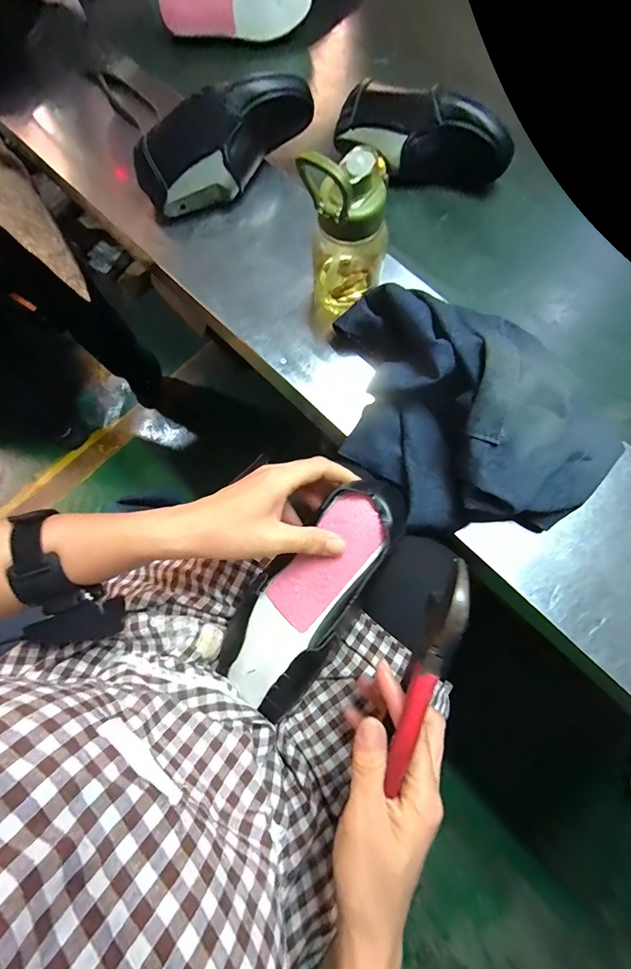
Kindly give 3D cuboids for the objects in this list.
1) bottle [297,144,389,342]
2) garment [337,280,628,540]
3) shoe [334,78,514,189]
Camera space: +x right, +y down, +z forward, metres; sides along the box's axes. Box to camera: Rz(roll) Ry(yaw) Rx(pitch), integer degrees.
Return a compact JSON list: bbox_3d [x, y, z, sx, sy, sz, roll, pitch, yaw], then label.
[{"bbox_3d":[0.039,-0.273,0.437,0.102,0.208,0.076,-17,77,-3],"label":"bottle"},{"bbox_3d":[0.186,-0.094,0.429,0.317,0.103,0.275,1,76,2],"label":"garment"},{"bbox_3d":[0.166,-0.537,0.595,0.259,0.088,0.109,8,77,3],"label":"shoe"}]

